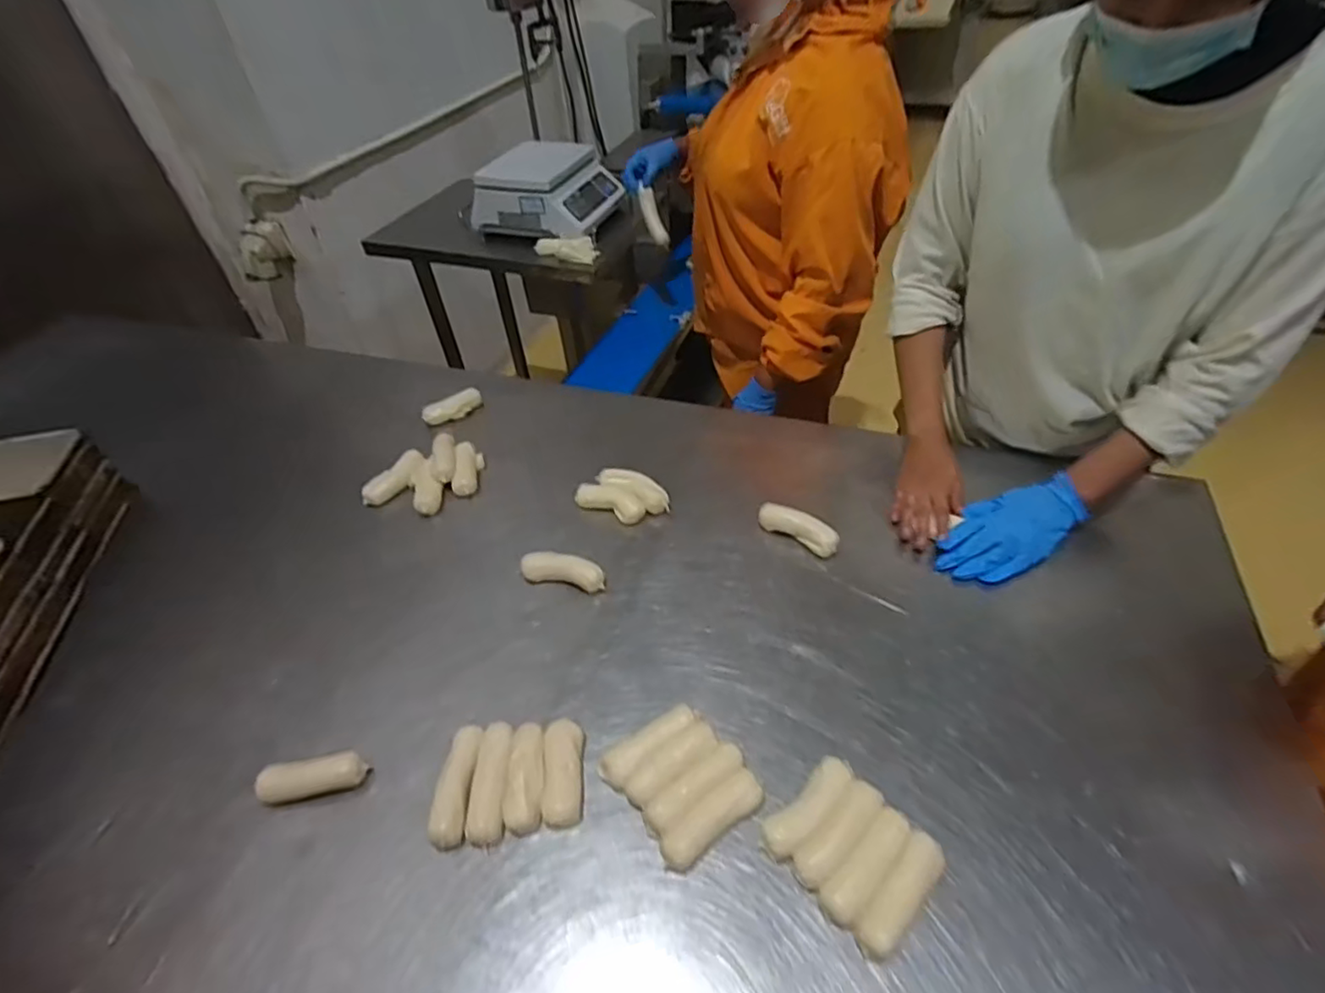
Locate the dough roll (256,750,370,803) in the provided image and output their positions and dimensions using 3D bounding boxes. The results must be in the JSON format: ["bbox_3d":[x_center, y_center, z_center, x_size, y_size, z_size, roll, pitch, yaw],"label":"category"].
[{"bbox_3d":[-0.357,0.289,0.654,0.101,0.038,0.033,-12,44,-7],"label":"dough roll"}]

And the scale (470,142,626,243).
[{"bbox_3d":[-0.254,-0.689,1.410,0.261,0.128,0.261,11,47,16],"label":"scale"}]

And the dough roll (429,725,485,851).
[{"bbox_3d":[-0.202,0.289,0.634,0.034,0.034,0.110,0,44,5],"label":"dough roll"}]

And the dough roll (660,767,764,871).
[{"bbox_3d":[0.047,0.306,0.603,0.106,0.031,0.034,-28,48,-23],"label":"dough roll"}]

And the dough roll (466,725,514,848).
[{"bbox_3d":[-0.170,0.285,0.637,0.034,0.031,0.110,-3,43,2],"label":"dough roll"}]

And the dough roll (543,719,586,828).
[{"bbox_3d":[-0.099,0.276,0.643,0.037,0.029,0.101,-5,43,0],"label":"dough roll"}]

